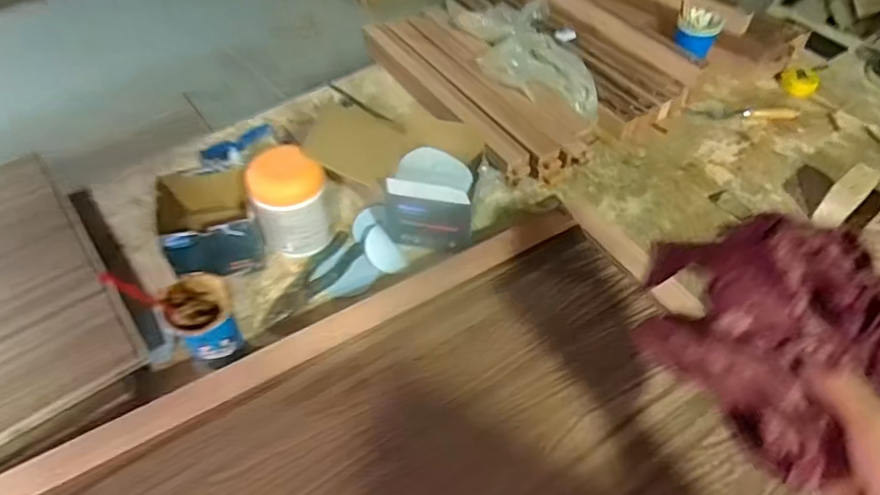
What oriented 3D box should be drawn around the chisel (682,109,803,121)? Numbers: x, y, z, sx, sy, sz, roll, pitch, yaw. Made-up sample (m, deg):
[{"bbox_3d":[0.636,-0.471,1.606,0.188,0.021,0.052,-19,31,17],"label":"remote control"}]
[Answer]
[{"bbox_3d":[0.592,-0.265,1.126,0.205,0.024,0.030,2,50,3],"label":"chisel"}]

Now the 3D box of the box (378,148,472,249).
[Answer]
[{"bbox_3d":[-0.009,-0.073,0.890,0.123,0.126,0.113,7,50,7],"label":"box"}]

